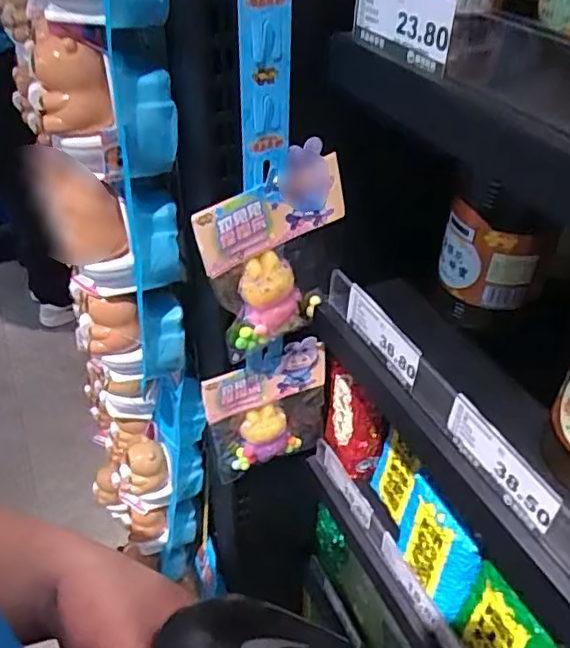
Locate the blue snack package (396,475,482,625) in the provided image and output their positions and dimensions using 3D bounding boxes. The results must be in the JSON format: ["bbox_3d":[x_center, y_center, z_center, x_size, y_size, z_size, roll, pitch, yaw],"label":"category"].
[{"bbox_3d":[0.127,0.192,0.500,0.014,0.109,0.078,-20,45,-24],"label":"blue snack package"}]

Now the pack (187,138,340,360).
[{"bbox_3d":[-0.011,-0.055,0.484,0.119,0.163,0.029,-28,48,-31],"label":"pack"}]

